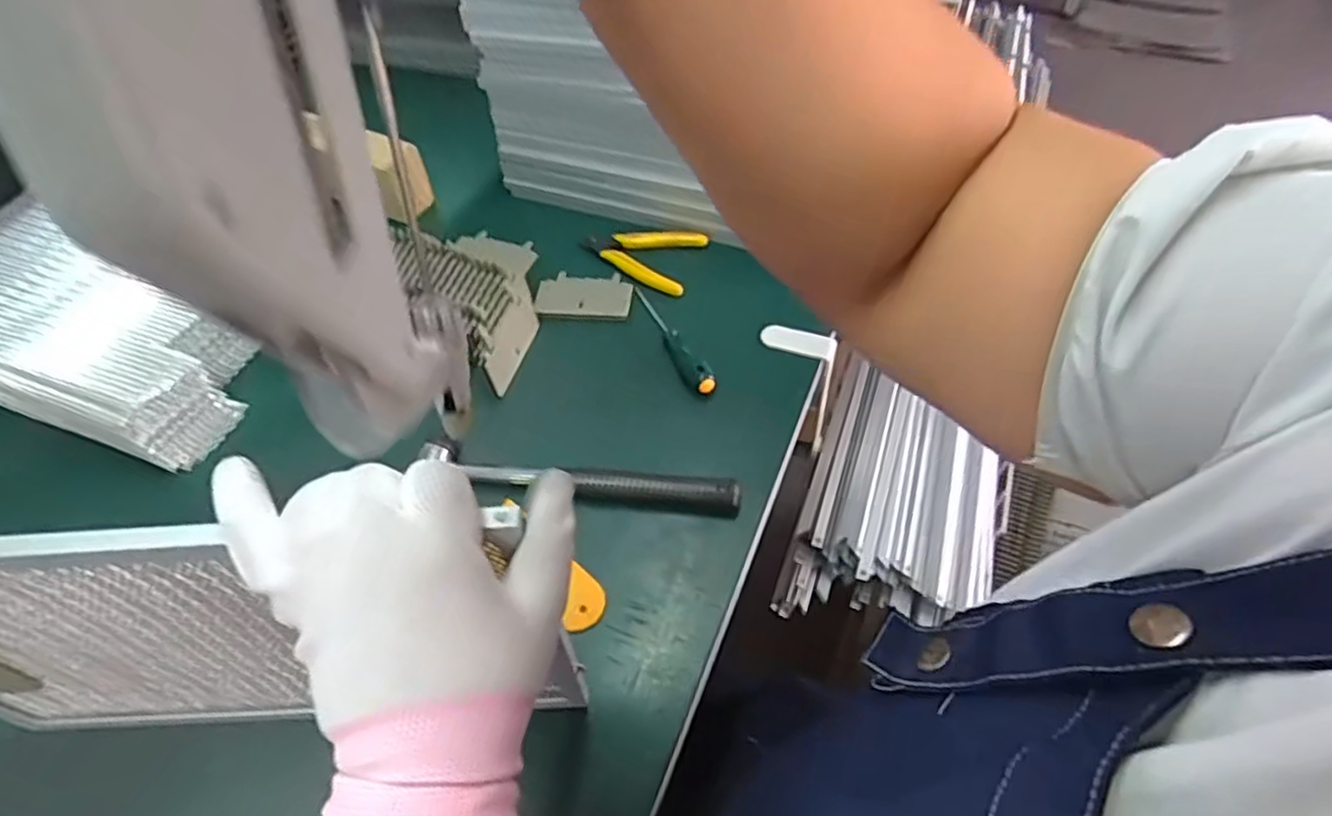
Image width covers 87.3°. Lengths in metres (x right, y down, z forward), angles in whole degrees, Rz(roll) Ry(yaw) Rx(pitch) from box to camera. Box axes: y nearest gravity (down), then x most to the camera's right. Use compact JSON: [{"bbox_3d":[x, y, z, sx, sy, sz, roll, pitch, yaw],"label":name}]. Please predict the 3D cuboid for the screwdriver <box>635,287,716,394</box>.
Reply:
[{"bbox_3d":[0.001,-0.063,0.586,0.018,0.016,0.139,-23,54,-15],"label":"screwdriver"}]

